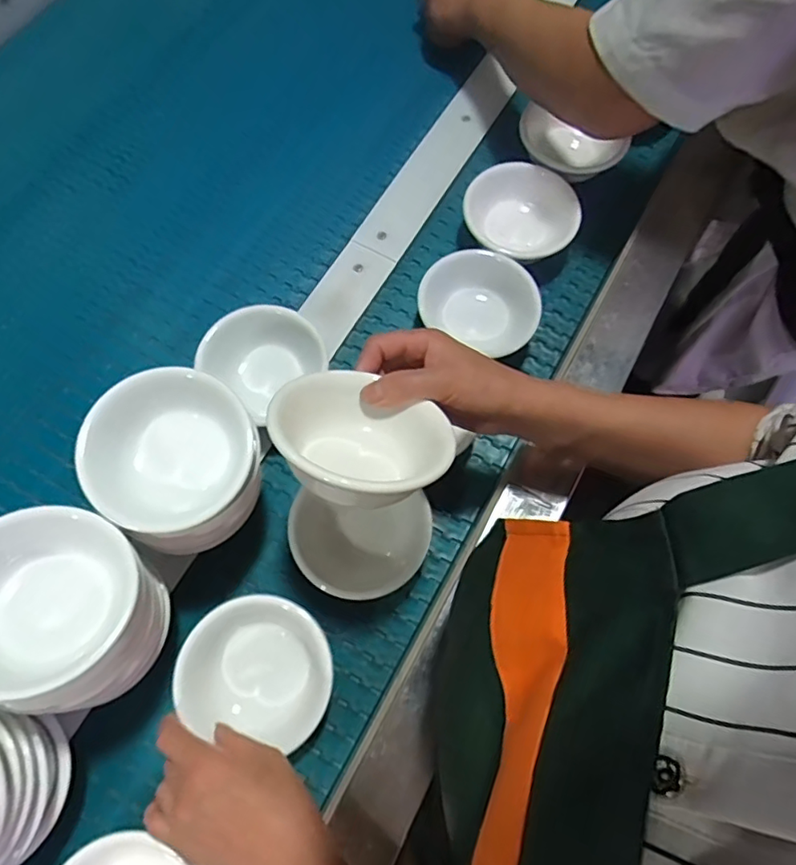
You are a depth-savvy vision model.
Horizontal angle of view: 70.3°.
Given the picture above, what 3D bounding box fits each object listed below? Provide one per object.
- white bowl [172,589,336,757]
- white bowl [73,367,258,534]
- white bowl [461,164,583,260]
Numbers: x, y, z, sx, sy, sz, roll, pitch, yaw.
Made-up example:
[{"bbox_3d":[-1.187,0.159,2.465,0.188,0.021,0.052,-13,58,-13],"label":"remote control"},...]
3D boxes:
[{"bbox_3d":[-0.104,0.180,0.435,0.108,0.049,0.097,20,71,4],"label":"white bowl"},{"bbox_3d":[-0.156,0.014,0.392,0.102,0.049,0.107,1,71,-2],"label":"white bowl"},{"bbox_3d":[0.123,-0.215,0.577,0.107,0.051,0.111,1,71,-2],"label":"white bowl"}]

